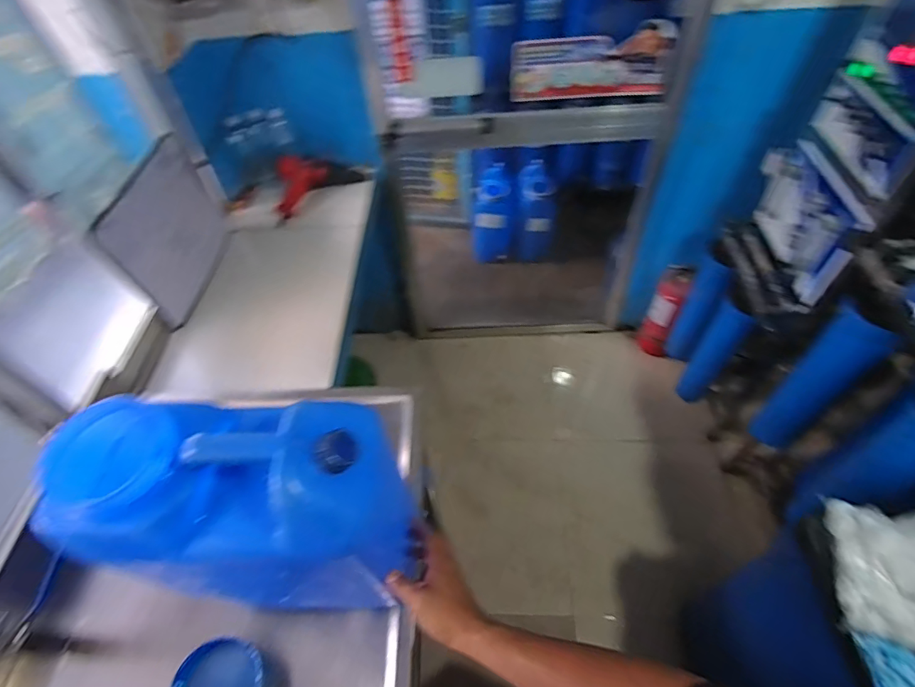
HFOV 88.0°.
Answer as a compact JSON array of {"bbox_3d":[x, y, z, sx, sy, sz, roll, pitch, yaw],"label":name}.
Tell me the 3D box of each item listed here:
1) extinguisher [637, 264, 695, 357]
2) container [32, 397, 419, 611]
[{"bbox_3d":[0.773,-0.110,1.778,0.102,0.454,0.107,19,56,17],"label":"extinguisher"},{"bbox_3d":[-0.231,0.208,0.570,0.300,0.339,0.157,2,52,5],"label":"container"}]

